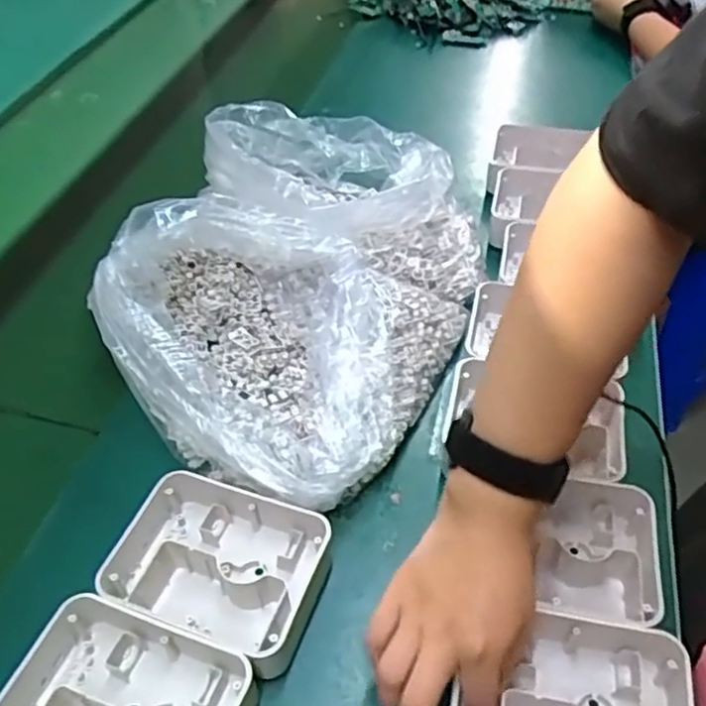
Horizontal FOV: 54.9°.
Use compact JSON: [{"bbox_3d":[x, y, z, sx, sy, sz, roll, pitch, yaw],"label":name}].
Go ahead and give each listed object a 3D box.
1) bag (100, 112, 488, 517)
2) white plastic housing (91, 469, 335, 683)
[{"bbox_3d":[-0.031,-0.086,0.627,0.276,0.132,0.467,14,47,14],"label":"bag"},{"bbox_3d":[-0.090,0.138,0.448,0.142,0.043,0.100,16,47,16],"label":"white plastic housing"}]

